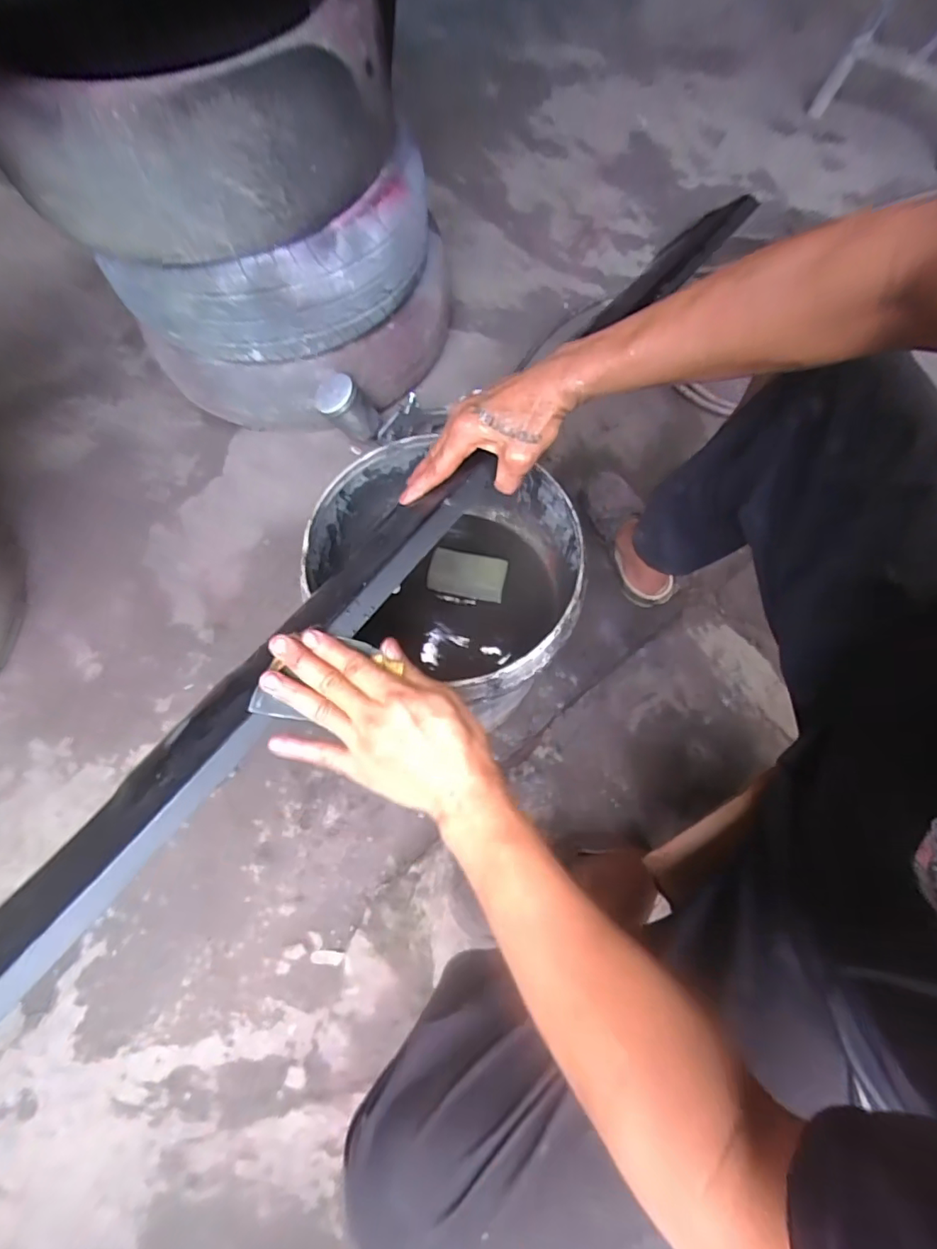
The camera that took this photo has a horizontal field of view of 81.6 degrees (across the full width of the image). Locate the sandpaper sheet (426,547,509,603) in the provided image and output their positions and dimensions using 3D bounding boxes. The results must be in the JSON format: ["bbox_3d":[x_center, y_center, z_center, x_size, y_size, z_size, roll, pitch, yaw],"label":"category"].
[{"bbox_3d":[-0.002,-0.065,0.701,0.097,0.012,0.057,11,88,1],"label":"sandpaper sheet"}]

